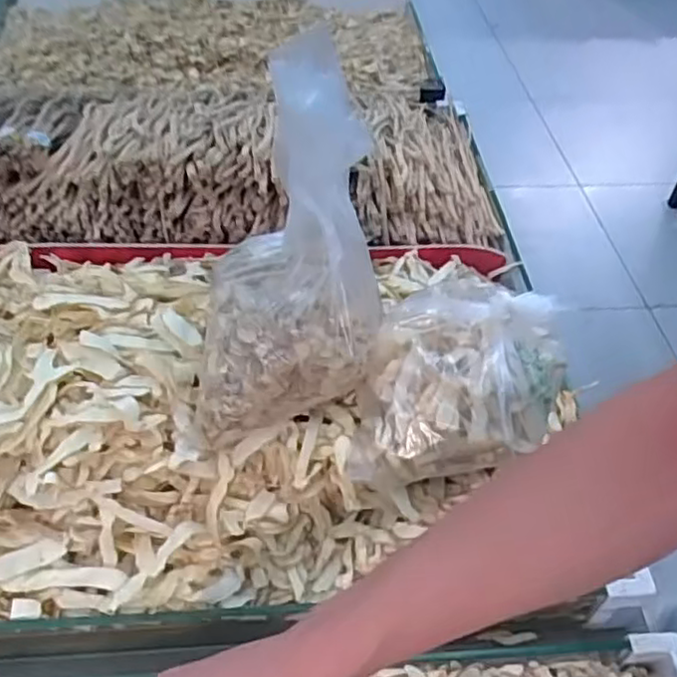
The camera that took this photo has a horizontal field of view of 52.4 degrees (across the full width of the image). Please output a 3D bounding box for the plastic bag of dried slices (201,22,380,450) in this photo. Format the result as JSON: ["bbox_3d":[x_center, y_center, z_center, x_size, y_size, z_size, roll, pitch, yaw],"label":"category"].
[{"bbox_3d":[-0.027,-0.063,0.499,0.120,0.281,0.090,14,16,9],"label":"plastic bag of dried slices"}]

